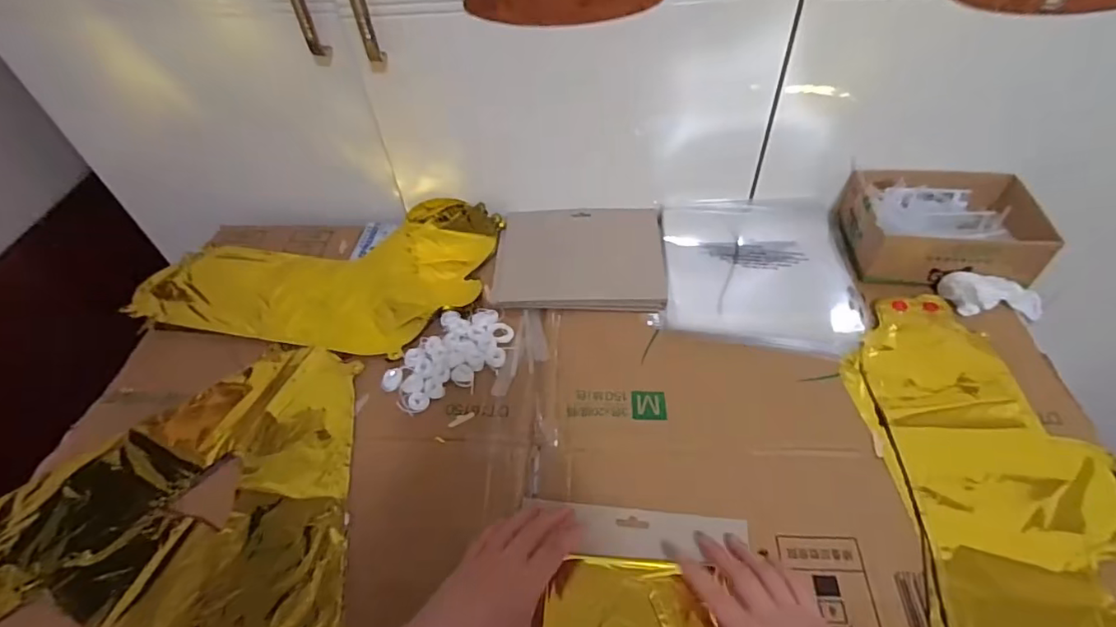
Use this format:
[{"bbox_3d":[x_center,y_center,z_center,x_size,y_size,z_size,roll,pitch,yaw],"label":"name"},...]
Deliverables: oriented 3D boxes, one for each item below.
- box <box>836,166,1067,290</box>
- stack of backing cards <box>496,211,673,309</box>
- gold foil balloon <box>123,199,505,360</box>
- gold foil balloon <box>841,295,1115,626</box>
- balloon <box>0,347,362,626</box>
[{"bbox_3d":[0.439,-0.105,0.641,0.189,0.062,0.150,8,50,11],"label":"box"},{"bbox_3d":[0.028,-0.073,0.681,0.199,0.013,0.170,0,49,3],"label":"stack of backing cards"},{"bbox_3d":[-0.295,-0.056,0.689,0.409,0.027,0.237,6,49,8],"label":"gold foil balloon"},{"bbox_3d":[0.384,0.157,0.461,0.210,0.014,0.429,-3,49,1],"label":"gold foil balloon"},{"bbox_3d":[-0.360,0.197,0.478,0.355,0.017,0.343,-9,49,-5],"label":"balloon"}]

